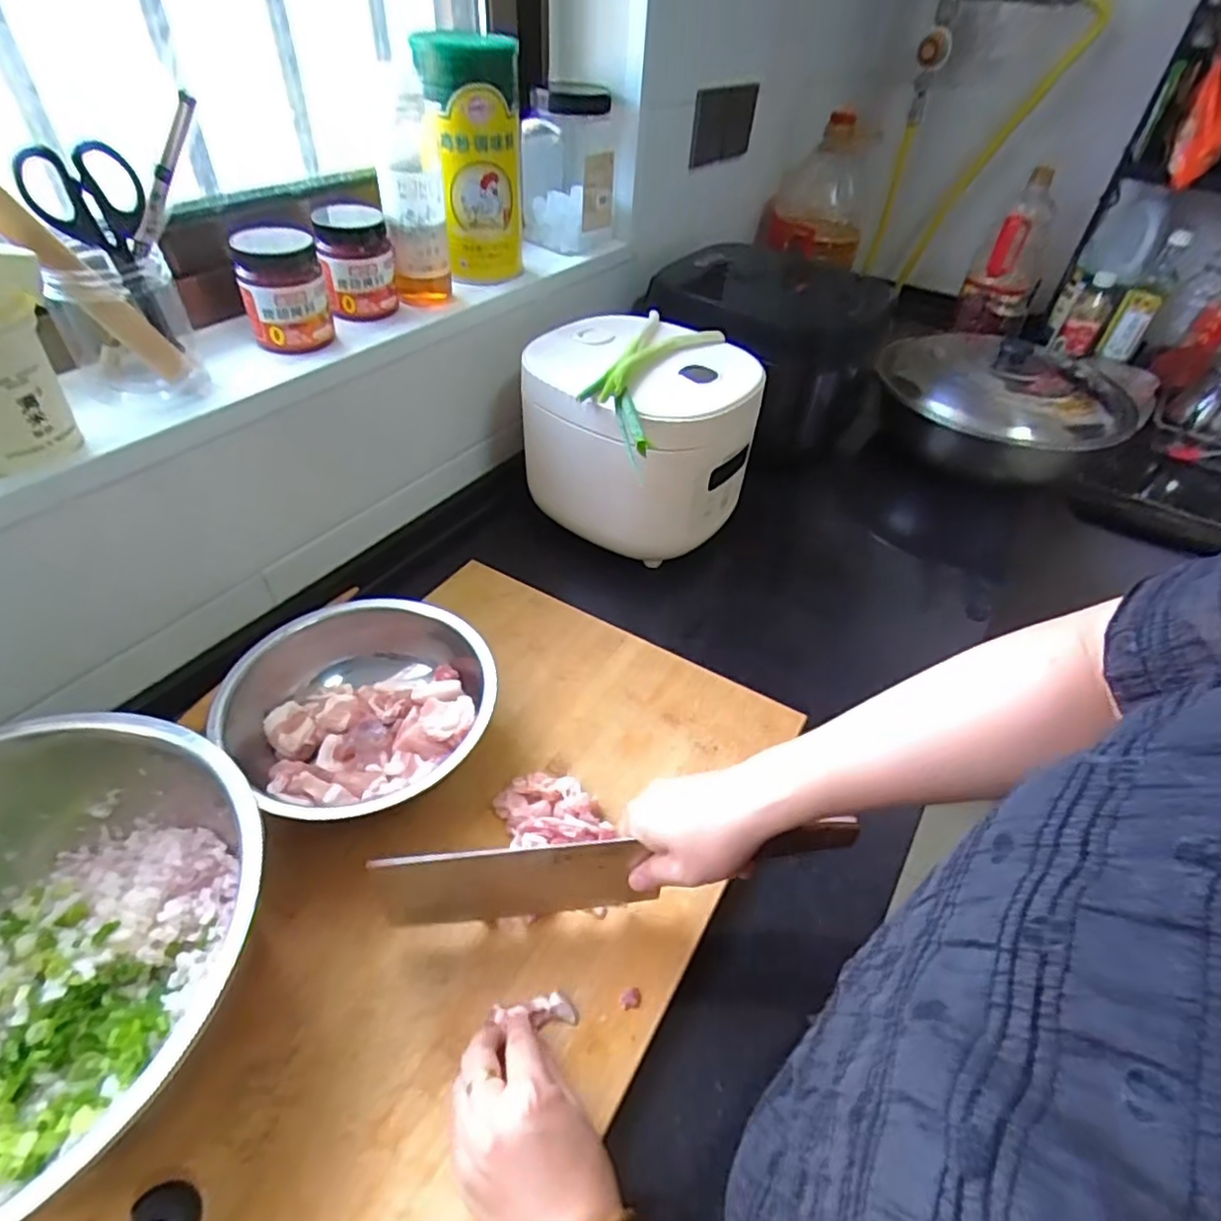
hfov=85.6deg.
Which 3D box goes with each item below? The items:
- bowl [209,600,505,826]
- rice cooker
[{"bbox_3d":[-0.211,0.072,0.537,0.234,0.066,0.198,31,49,25],"label":"bowl"},{"bbox_3d":[0.031,-0.191,0.733,0.213,0.183,0.226,2,44,-2],"label":"rice cooker"}]

